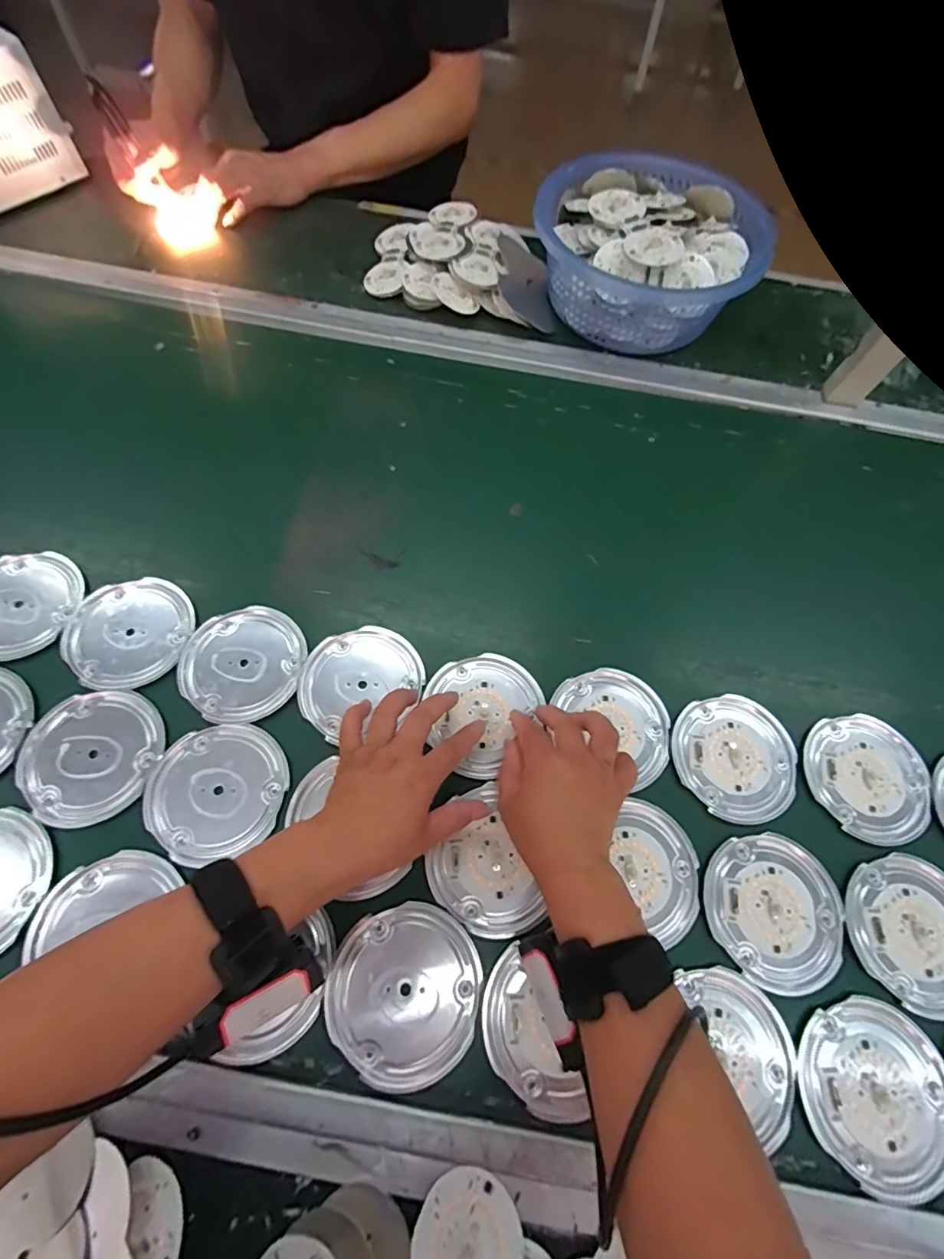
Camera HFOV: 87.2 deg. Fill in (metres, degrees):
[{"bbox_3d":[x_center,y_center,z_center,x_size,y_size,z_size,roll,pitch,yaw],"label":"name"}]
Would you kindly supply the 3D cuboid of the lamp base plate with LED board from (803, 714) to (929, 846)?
[{"bbox_3d":[0.337,0.125,0.419,0.086,0.017,0.102,-24,69,-13],"label":"lamp base plate with LED board"}]

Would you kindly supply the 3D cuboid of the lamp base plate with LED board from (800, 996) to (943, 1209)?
[{"bbox_3d":[0.279,0.317,0.333,0.096,0.015,0.103,1,66,-3],"label":"lamp base plate with LED board"}]

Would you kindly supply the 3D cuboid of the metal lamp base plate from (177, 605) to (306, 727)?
[{"bbox_3d":[-0.202,0.029,0.436,0.099,0.008,0.105,1,66,-3],"label":"metal lamp base plate"}]

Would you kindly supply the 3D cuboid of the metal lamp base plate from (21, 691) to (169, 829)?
[{"bbox_3d":[-0.303,0.099,0.396,0.100,0.004,0.101,1,66,-3],"label":"metal lamp base plate"}]

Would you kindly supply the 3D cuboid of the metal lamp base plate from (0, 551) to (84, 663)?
[{"bbox_3d":[-0.409,-0.023,0.446,0.095,0.011,0.106,17,66,4],"label":"metal lamp base plate"}]

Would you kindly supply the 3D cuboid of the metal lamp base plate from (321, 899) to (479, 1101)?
[{"bbox_3d":[-0.047,0.255,0.350,0.104,0.004,0.104,1,66,-3],"label":"metal lamp base plate"}]

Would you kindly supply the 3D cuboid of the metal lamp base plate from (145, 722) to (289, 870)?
[{"bbox_3d":[-0.202,0.127,0.393,0.102,0.006,0.098,-14,67,-9],"label":"metal lamp base plate"}]

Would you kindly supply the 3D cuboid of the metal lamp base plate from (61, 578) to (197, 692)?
[{"bbox_3d":[-0.304,0.002,0.441,0.099,0.007,0.102,1,66,-3],"label":"metal lamp base plate"}]

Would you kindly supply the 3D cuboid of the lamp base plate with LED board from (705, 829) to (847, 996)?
[{"bbox_3d":[0.233,0.213,0.380,0.100,0.004,0.102,1,66,-3],"label":"lamp base plate with LED board"}]

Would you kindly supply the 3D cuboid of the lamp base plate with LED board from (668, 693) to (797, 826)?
[{"bbox_3d":[0.228,0.109,0.427,0.101,0.005,0.104,1,66,-3],"label":"lamp base plate with LED board"}]

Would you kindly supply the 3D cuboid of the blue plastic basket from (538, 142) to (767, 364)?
[{"bbox_3d":[0.210,-0.457,0.614,0.264,0.114,0.234,29,67,9],"label":"blue plastic basket"}]

